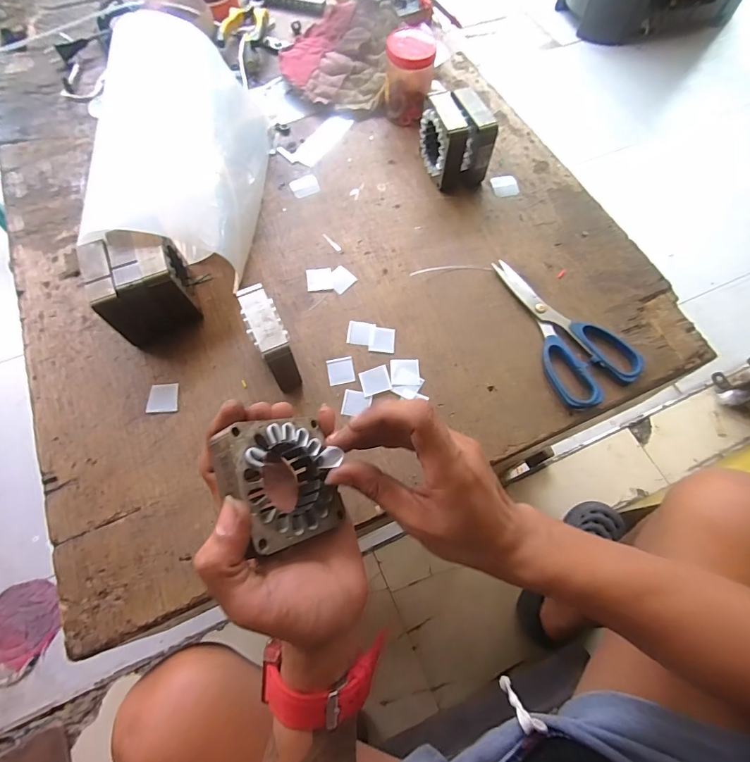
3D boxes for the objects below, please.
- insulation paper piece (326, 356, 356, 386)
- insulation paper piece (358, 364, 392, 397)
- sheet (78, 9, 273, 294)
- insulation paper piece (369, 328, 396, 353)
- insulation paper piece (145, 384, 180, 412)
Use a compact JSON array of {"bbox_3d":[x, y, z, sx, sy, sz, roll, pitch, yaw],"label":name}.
[{"bbox_3d":[-0.033,-0.010,0.400,0.025,0.004,0.027,-11,67,-5],"label":"insulation paper piece"},{"bbox_3d":[0.000,0.000,0.397,0.028,0.004,0.026,-18,68,-8],"label":"insulation paper piece"},{"bbox_3d":[-0.206,-0.254,0.445,0.145,0.107,0.291,1,67,0],"label":"sheet"},{"bbox_3d":[0.007,-0.042,0.412,0.025,0.004,0.026,6,67,2],"label":"insulation paper piece"},{"bbox_3d":[-0.200,0.016,0.386,0.028,0.004,0.028,-5,68,-10],"label":"insulation paper piece"}]

